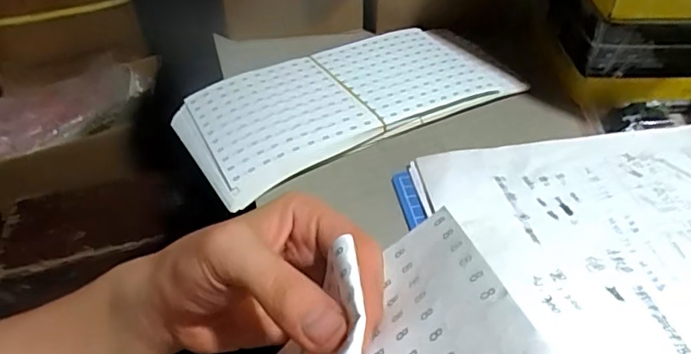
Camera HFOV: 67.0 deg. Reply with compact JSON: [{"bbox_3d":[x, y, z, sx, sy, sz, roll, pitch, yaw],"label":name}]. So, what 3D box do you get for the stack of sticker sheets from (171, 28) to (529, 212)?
[{"bbox_3d":[-0.003,-0.069,0.424,0.247,0.016,0.139,-24,47,-22],"label":"stack of sticker sheets"}]

